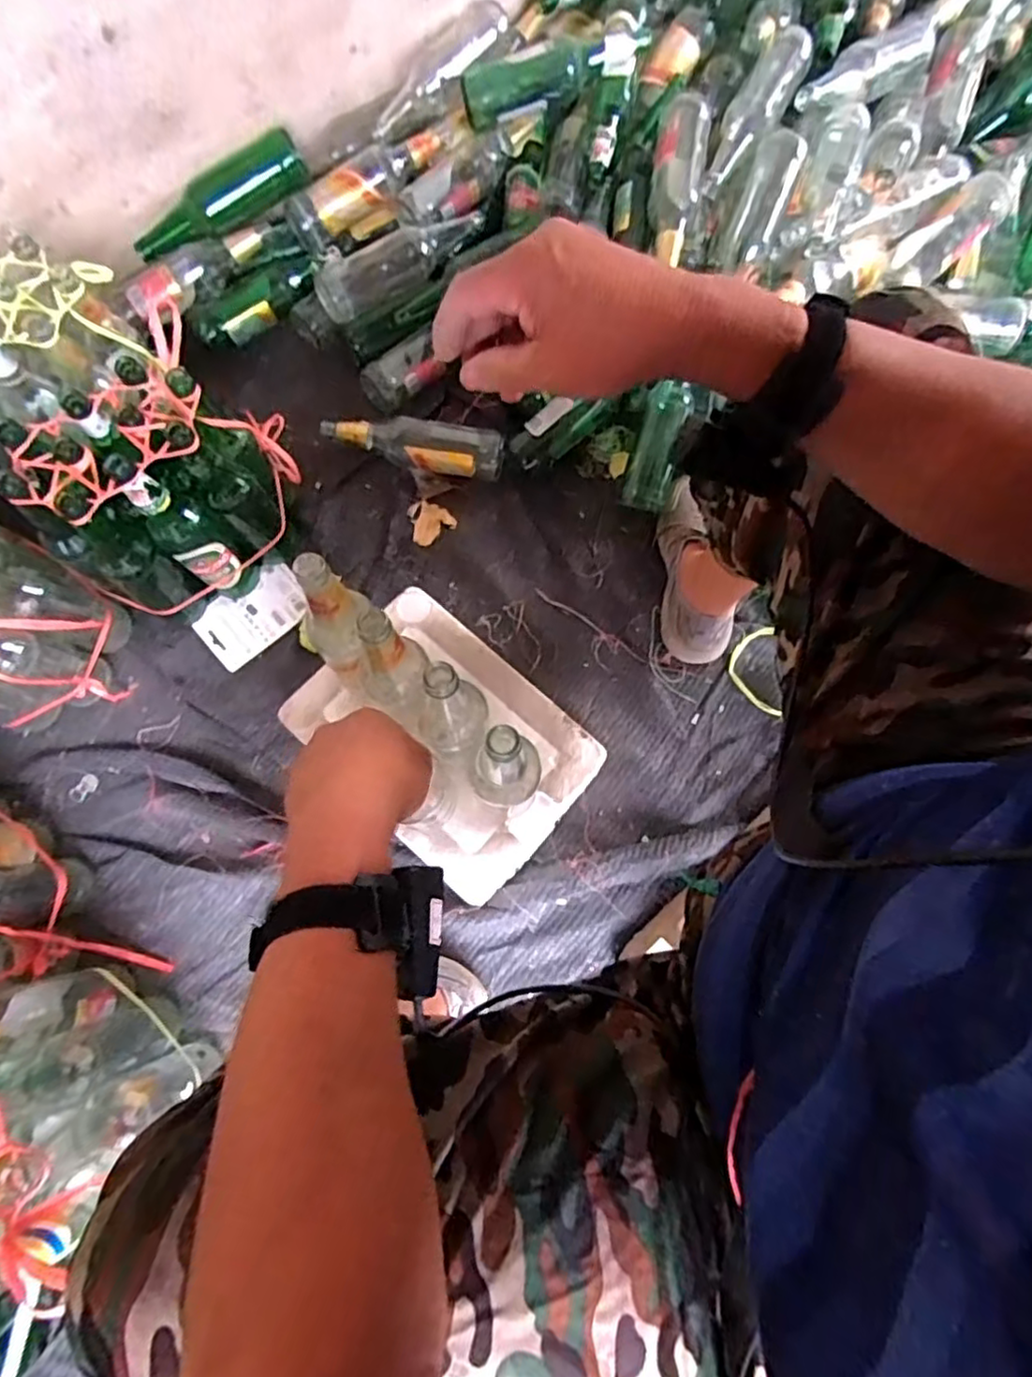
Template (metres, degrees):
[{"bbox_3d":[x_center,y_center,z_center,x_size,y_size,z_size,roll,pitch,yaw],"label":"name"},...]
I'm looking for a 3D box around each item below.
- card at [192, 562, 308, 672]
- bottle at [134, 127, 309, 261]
[{"bbox_3d":[-0.362,-0.102,0.918,0.148,0.011,0.095,-39,86,-17],"label":"card"},{"bbox_3d":[-0.413,-0.680,0.922,0.258,0.064,0.061,-27,78,6],"label":"bottle"}]

